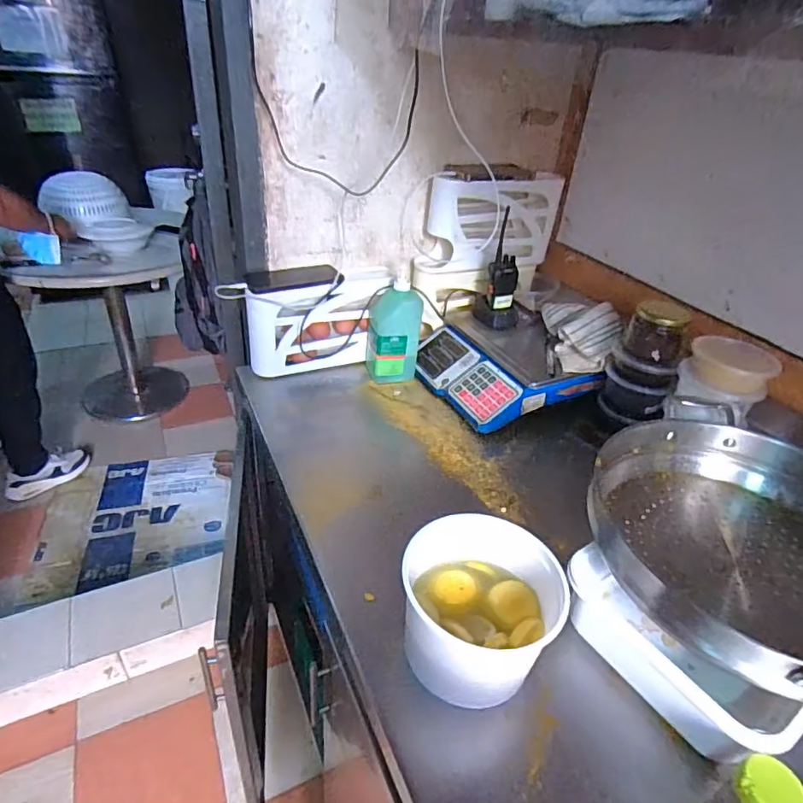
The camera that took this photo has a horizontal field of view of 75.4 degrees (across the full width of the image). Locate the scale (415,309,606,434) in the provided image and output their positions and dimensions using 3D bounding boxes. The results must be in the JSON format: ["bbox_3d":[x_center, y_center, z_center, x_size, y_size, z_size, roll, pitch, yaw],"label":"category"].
[{"bbox_3d":[0.177,-0.075,1.003,0.259,0.086,0.300,-9,38,-19],"label":"scale"}]

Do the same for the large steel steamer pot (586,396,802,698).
[{"bbox_3d":[0.392,0.161,0.581,0.333,0.102,0.344,3,35,-2],"label":"large steel steamer pot"}]

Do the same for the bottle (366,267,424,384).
[{"bbox_3d":[-0.014,-0.135,0.992,0.097,0.180,0.079,1,35,-6],"label":"bottle"}]

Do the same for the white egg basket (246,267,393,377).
[{"bbox_3d":[-0.153,-0.157,1.013,0.284,0.170,0.078,-9,37,-18],"label":"white egg basket"}]

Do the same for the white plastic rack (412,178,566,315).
[{"bbox_3d":[0.177,-0.329,1.058,0.300,0.235,0.103,-15,40,-26],"label":"white plastic rack"}]

